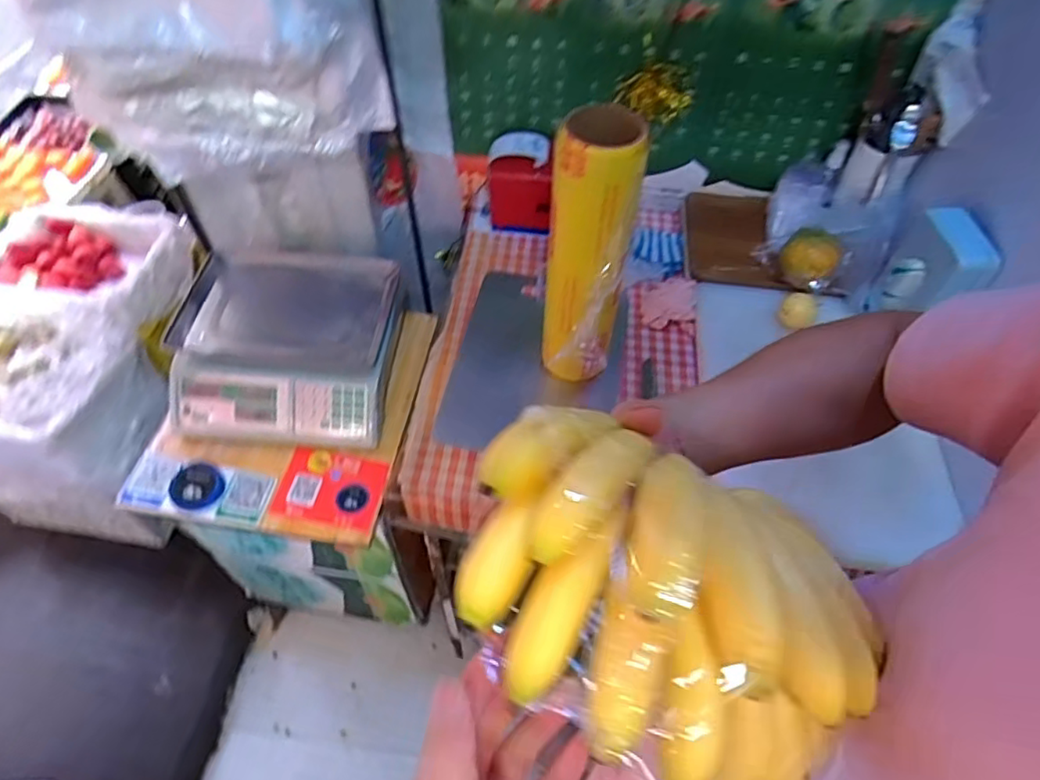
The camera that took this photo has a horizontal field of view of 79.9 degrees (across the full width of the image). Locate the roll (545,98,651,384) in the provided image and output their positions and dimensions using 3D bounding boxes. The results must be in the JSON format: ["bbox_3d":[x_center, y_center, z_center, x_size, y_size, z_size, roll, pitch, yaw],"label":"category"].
[{"bbox_3d":[0.078,-0.145,0.744,0.095,0.335,0.114,6,55,2],"label":"roll"}]

